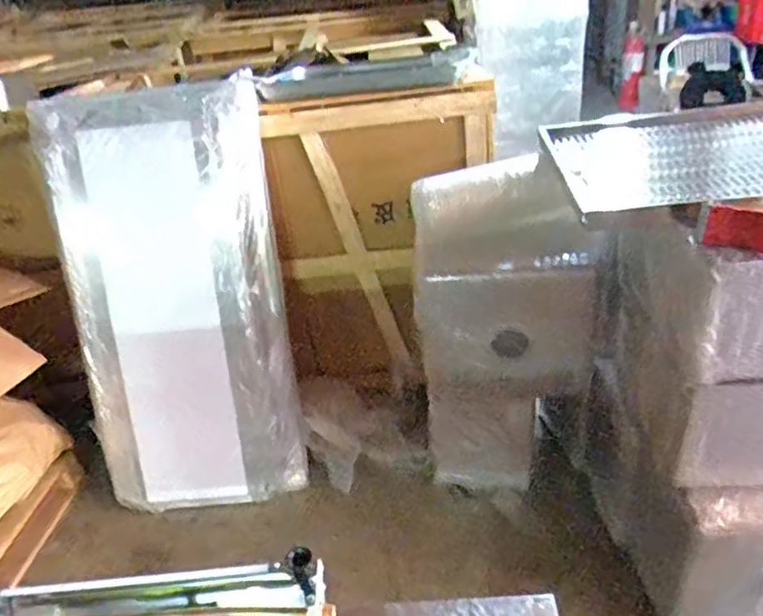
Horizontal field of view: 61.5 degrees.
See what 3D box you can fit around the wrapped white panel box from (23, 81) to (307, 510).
[{"bbox_3d":[-0.567,-0.007,1.810,0.582,1.175,0.155,-8,11,-1],"label":"wrapped white panel box"}]

